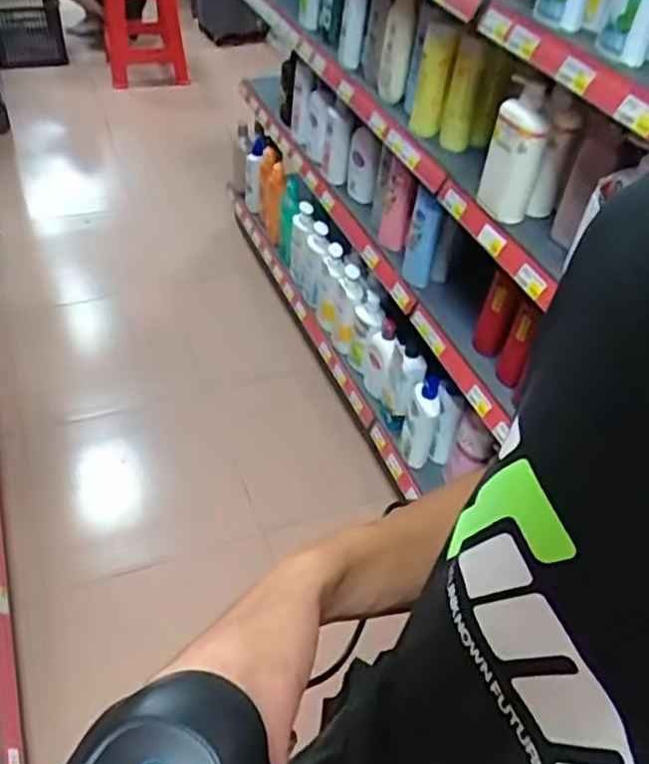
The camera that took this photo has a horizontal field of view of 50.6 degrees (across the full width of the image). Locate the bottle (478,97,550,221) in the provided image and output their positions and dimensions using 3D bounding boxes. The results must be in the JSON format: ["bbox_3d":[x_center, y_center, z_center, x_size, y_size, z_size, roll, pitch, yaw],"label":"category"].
[{"bbox_3d":[0.292,-0.345,1.084,0.084,0.193,0.042,-1,46,-7],"label":"bottle"}]

